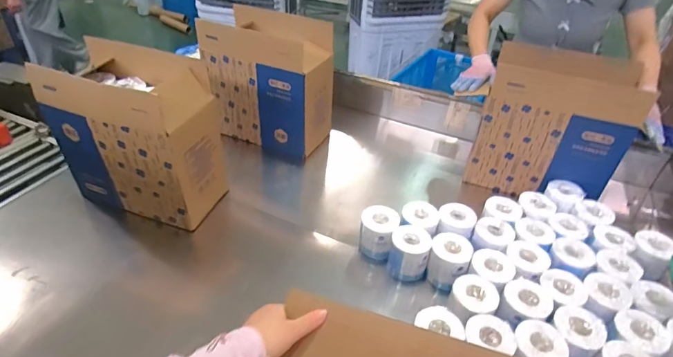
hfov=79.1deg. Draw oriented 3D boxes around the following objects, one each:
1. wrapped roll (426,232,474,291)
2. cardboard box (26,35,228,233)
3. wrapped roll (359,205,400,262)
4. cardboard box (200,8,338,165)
[{"bbox_3d":[0.289,0.216,1.053,0.096,0.125,0.089,2,38,-2],"label":"wrapped roll"},{"bbox_3d":[-0.547,-0.114,1.167,0.401,0.410,0.247,14,40,13],"label":"cardboard box"},{"bbox_3d":[0.115,0.153,1.129,0.106,0.113,0.106,13,39,11],"label":"wrapped roll"},{"bbox_3d":[-0.244,-0.353,1.501,0.422,0.410,0.256,21,41,20],"label":"cardboard box"}]

